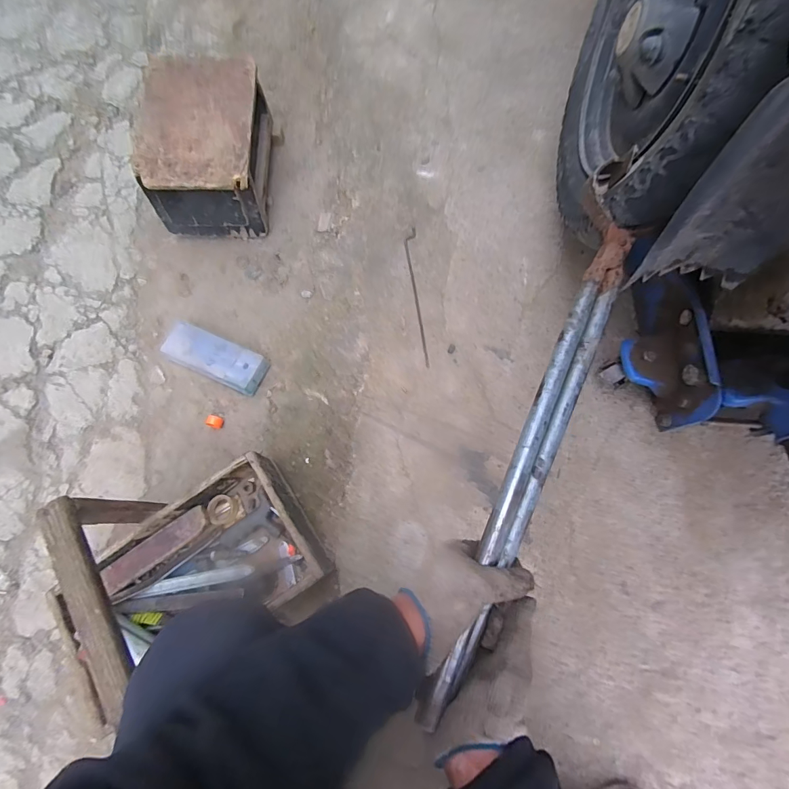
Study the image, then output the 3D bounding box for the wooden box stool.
[{"bbox_3d":[-0.376,-0.505,0.835,0.211,0.152,0.297,0,76,3],"label":"wooden box stool"}]

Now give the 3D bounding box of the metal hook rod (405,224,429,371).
[{"bbox_3d":[0.044,-0.197,0.794,0.023,0.007,0.307,-5,74,0],"label":"metal hook rod"}]

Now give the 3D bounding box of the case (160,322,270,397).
[{"bbox_3d":[-0.362,-0.076,0.804,0.206,0.053,0.083,22,79,8],"label":"case"}]

